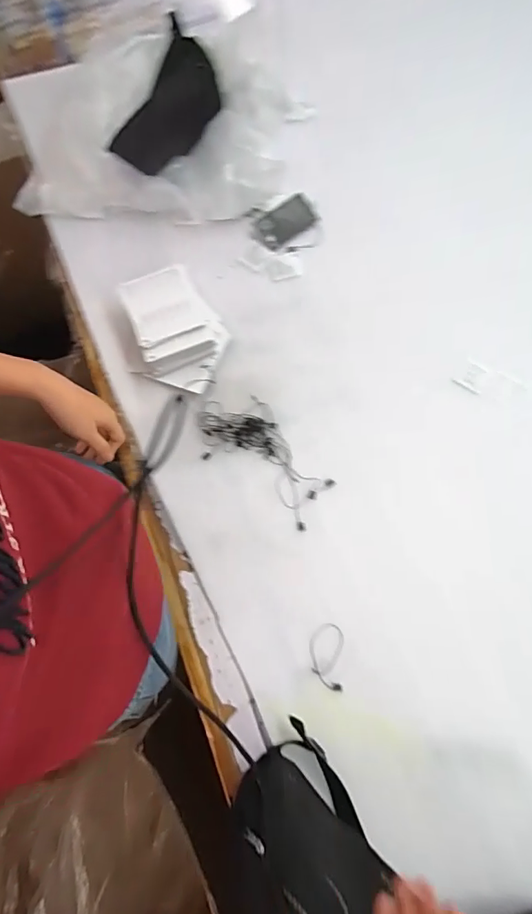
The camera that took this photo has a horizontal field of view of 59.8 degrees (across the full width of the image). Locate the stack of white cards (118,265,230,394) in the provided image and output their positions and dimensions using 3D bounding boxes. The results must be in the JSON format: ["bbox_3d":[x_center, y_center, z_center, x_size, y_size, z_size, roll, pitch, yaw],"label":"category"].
[{"bbox_3d":[-0.119,-0.167,0.617,0.127,0.042,0.163,-11,74,-1],"label":"stack of white cards"}]

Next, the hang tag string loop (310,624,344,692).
[{"bbox_3d":[0.070,0.229,0.531,0.038,0.005,0.070,5,75,3],"label":"hang tag string loop"}]

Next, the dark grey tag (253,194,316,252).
[{"bbox_3d":[0.028,-0.342,0.679,0.092,0.011,0.048,-40,100,-9],"label":"dark grey tag"}]

